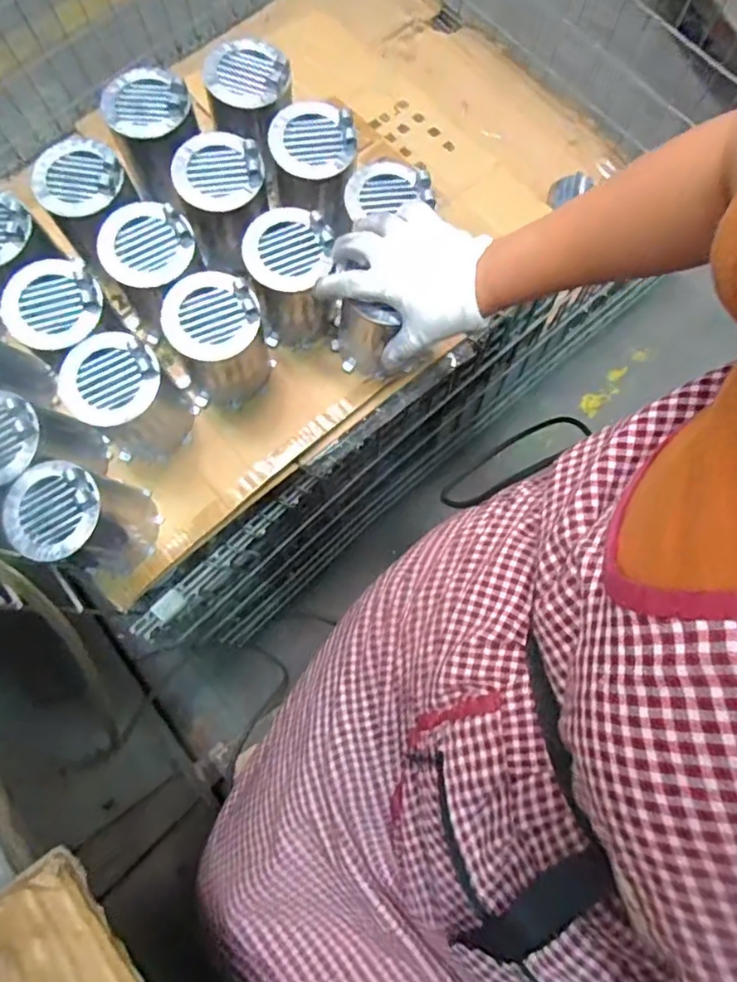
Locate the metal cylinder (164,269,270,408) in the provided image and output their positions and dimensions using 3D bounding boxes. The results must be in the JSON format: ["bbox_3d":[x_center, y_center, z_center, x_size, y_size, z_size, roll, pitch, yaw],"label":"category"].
[{"bbox_3d":[-0.147,-0.149,0.590,0.081,0.110,0.084,0,77,0],"label":"metal cylinder"}]

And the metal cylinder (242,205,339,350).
[{"bbox_3d":[-0.077,-0.215,0.609,0.081,0.116,0.088,0,77,0],"label":"metal cylinder"}]

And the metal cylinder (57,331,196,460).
[{"bbox_3d":[-0.225,-0.086,0.570,0.091,0.108,0.083,0,77,0],"label":"metal cylinder"}]

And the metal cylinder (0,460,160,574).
[{"bbox_3d":[-0.268,0.028,0.556,0.100,0.117,0.087,5,77,1],"label":"metal cylinder"}]

